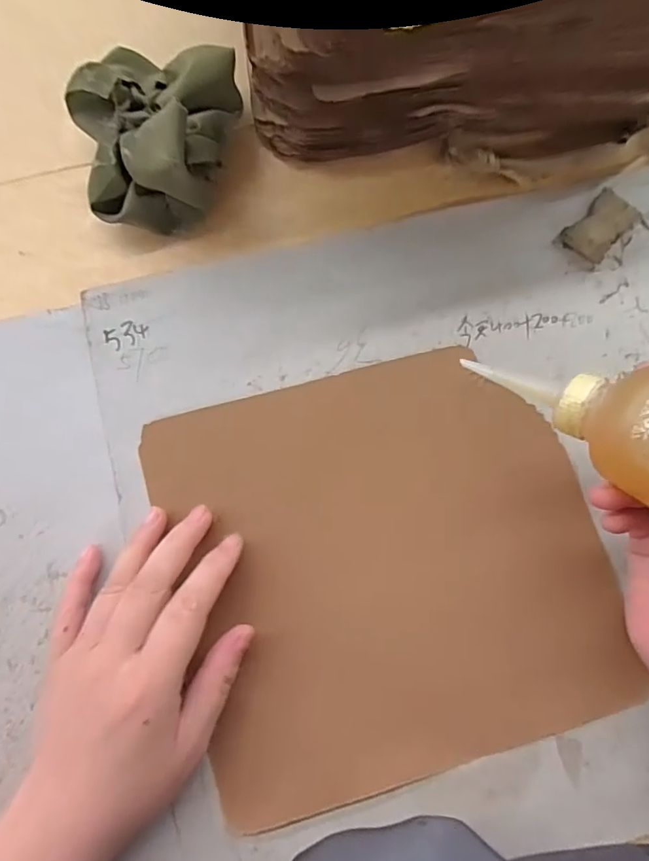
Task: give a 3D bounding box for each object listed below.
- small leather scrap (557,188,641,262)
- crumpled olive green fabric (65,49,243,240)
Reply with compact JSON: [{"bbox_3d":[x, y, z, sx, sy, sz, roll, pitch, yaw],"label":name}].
[{"bbox_3d":[0.174,-0.128,0.332,0.049,0.006,0.029,-45,84,-6],"label":"small leather scrap"},{"bbox_3d":[-0.096,-0.172,0.304,0.076,0.064,0.098,10,81,1],"label":"crumpled olive green fabric"}]

